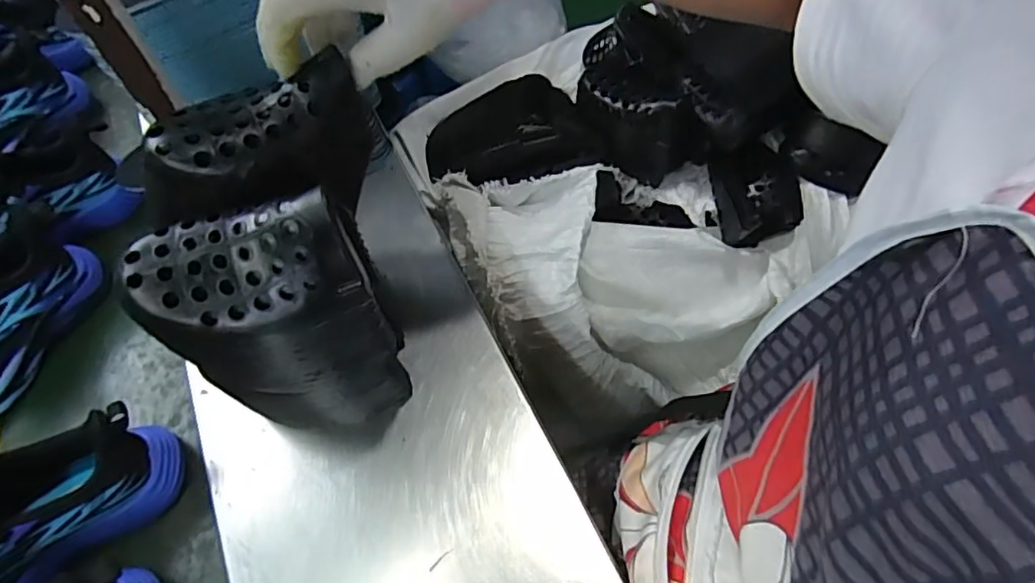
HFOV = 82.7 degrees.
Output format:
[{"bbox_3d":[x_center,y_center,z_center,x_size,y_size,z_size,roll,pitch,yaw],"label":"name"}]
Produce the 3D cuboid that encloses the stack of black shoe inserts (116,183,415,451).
[{"bbox_3d":[-0.137,0.032,0.377,0.113,0.202,0.057,-2,57,2],"label":"stack of black shoe inserts"}]

